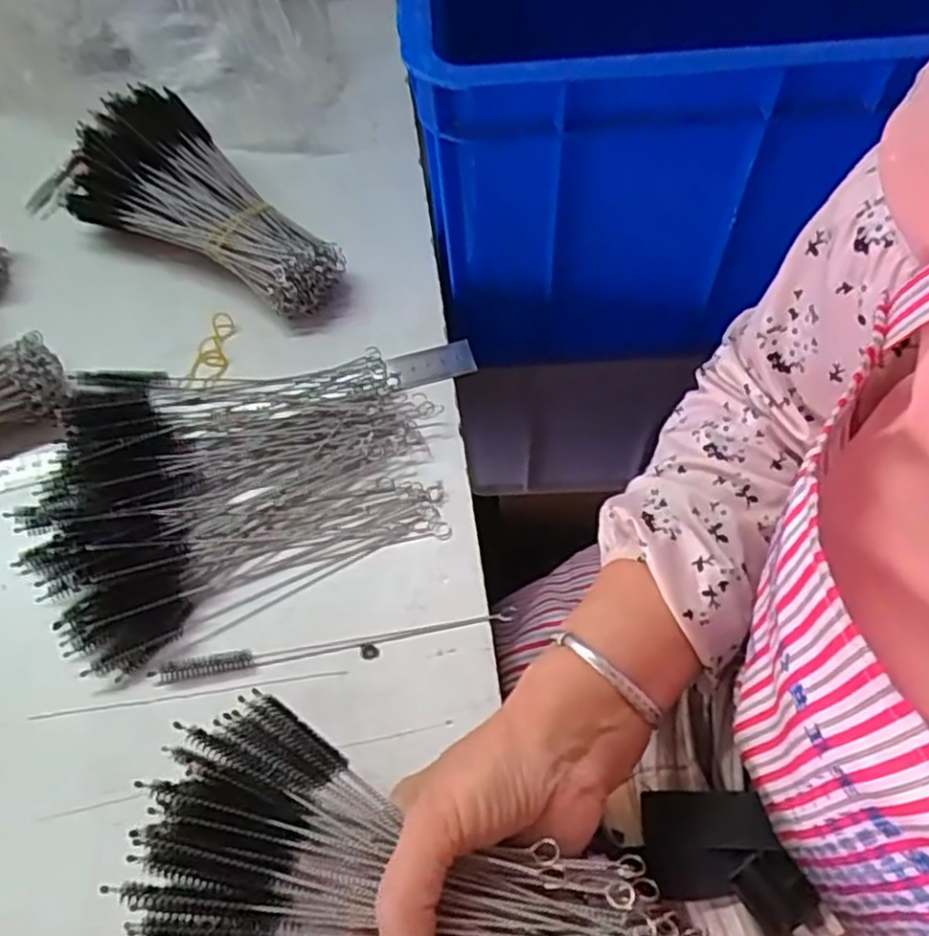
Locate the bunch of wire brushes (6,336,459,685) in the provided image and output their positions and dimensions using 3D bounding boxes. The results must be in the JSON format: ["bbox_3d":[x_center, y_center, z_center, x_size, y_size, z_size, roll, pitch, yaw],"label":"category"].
[{"bbox_3d":[-0.140,-0.002,0.444,0.231,0.032,0.179,-24,63,-10],"label":"bunch of wire brushes"}]

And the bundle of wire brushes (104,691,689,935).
[{"bbox_3d":[-0.026,0.155,0.284,0.192,0.036,0.150,-11,62,-4],"label":"bundle of wire brushes"}]

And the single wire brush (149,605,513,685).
[{"bbox_3d":[-0.069,0.094,0.402,0.195,0.007,0.010,-10,61,-3],"label":"single wire brush"}]

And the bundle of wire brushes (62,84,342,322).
[{"bbox_3d":[-0.182,-0.181,0.518,0.216,0.070,0.103,35,68,19],"label":"bundle of wire brushes"}]

